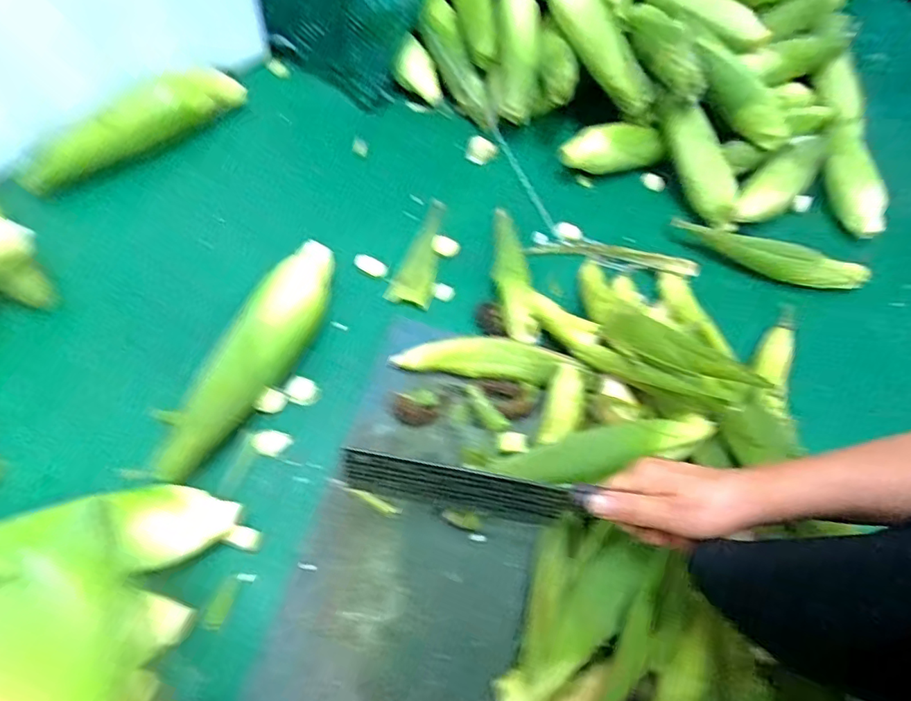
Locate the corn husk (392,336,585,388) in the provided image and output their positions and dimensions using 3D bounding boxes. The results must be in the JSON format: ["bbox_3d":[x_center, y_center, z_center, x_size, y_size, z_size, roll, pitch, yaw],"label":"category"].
[{"bbox_3d":[0.031,0.013,0.586,0.187,0.045,0.034,7,60,1],"label":"corn husk"}]

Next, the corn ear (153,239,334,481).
[{"bbox_3d":[-0.207,0.002,0.566,0.055,0.071,0.283,23,62,10],"label":"corn ear"}]

